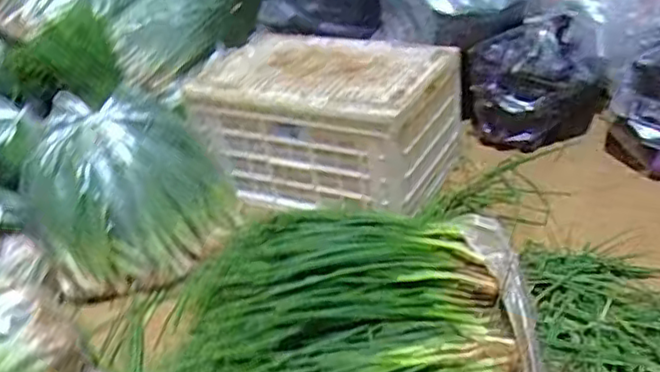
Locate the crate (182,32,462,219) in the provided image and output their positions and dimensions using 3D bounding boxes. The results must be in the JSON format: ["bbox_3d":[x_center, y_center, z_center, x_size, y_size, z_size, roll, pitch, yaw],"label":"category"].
[{"bbox_3d":[-0.005,-0.158,1.608,0.549,0.263,0.345,10,36,27],"label":"crate"}]

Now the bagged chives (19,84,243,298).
[{"bbox_3d":[-0.426,-0.001,1.438,0.419,0.295,0.310,-16,32,-13],"label":"bagged chives"}]

